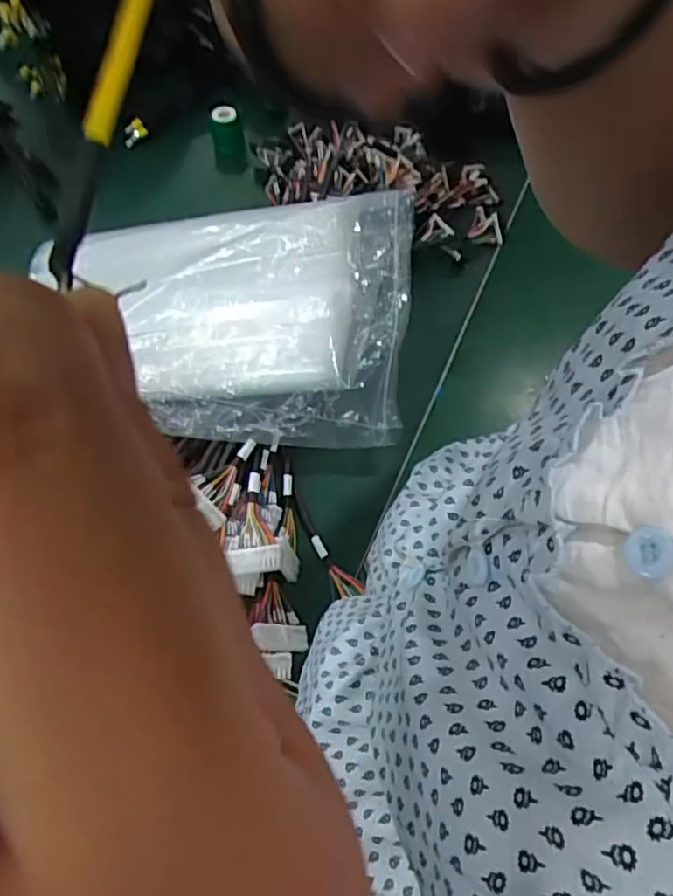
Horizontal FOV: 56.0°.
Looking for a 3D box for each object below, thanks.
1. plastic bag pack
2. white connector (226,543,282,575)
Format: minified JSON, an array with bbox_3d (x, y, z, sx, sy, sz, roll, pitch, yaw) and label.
[{"bbox_3d":[-0.135,-0.132,0.640,0.411,0.073,0.250,1,72,15],"label":"plastic bag pack"},{"bbox_3d":[-0.072,0.096,0.546,0.048,0.012,0.023,-8,62,13],"label":"white connector"}]

